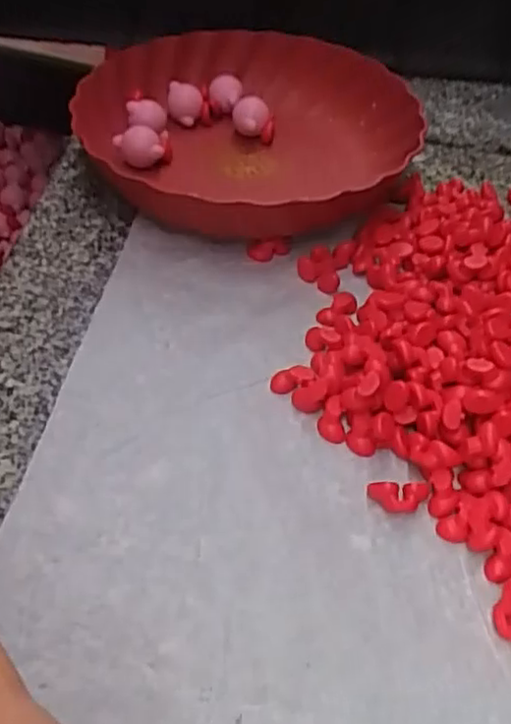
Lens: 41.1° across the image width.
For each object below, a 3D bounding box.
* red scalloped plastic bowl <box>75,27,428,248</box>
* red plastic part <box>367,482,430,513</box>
[{"bbox_3d":[-0.010,-0.170,0.504,0.230,0.055,0.231,3,50,-3],"label":"red scalloped plastic bowl"},{"bbox_3d":[0.074,0.069,0.349,0.031,0.014,0.012,5,50,-2],"label":"red plastic part"}]

